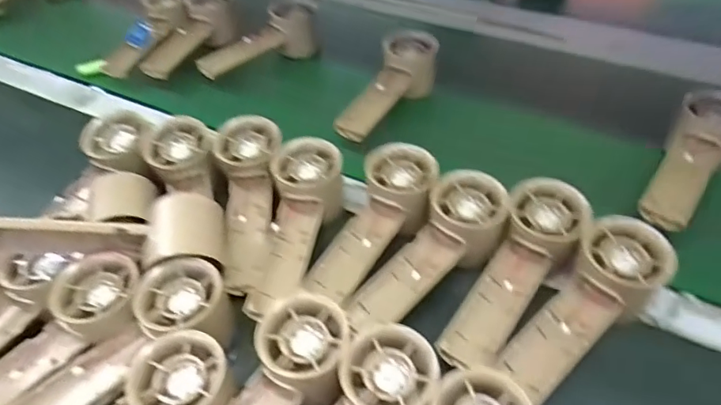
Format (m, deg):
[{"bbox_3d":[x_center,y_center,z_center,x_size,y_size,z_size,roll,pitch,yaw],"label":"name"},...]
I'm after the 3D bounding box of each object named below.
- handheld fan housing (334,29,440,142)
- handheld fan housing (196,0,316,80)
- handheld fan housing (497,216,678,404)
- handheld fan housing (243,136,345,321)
[{"bbox_3d":[0.033,-0.120,0.534,0.061,0.045,0.144,16,52,19],"label":"handheld fan housing"},{"bbox_3d":[-0.124,-0.193,0.626,0.157,0.057,0.052,-29,52,-19],"label":"handheld fan housing"},{"bbox_3d":[0.147,0.072,0.340,0.146,0.048,0.056,-36,54,-25],"label":"handheld fan housing"},{"bbox_3d":[-0.048,0.019,0.402,0.054,0.046,0.152,1,48,7],"label":"handheld fan housing"}]

